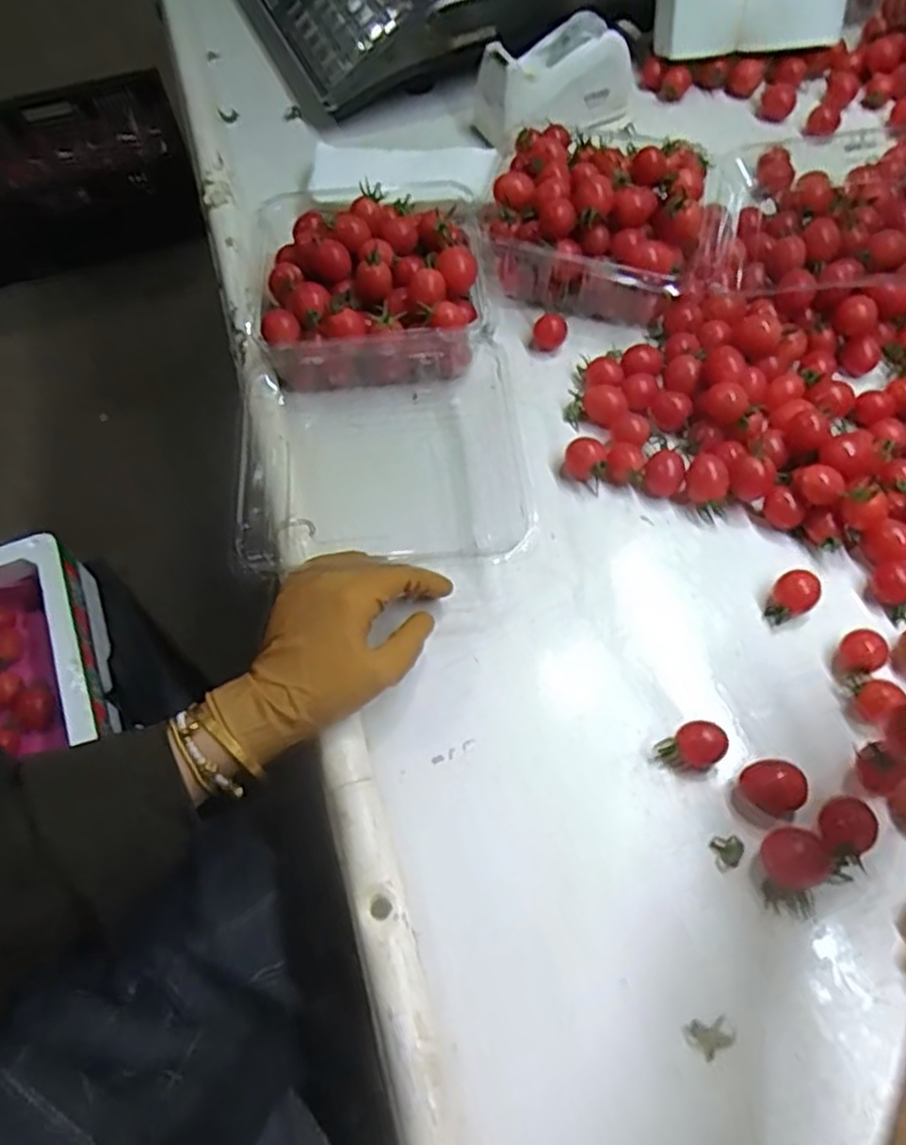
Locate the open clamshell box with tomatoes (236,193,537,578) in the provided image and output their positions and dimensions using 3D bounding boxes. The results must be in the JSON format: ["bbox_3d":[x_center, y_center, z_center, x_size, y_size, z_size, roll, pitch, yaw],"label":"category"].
[{"bbox_3d":[-0.055,-0.146,0.525,0.180,0.082,0.318,-10,63,-2],"label":"open clamshell box with tomatoes"}]

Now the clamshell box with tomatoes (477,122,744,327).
[{"bbox_3d":[0.122,-0.272,0.567,0.184,0.071,0.146,11,62,8],"label":"clamshell box with tomatoes"}]

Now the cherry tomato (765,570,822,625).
[{"bbox_3d":[0.204,0.015,0.444,0.023,0.020,0.031,39,70,21],"label":"cherry tomato"}]

